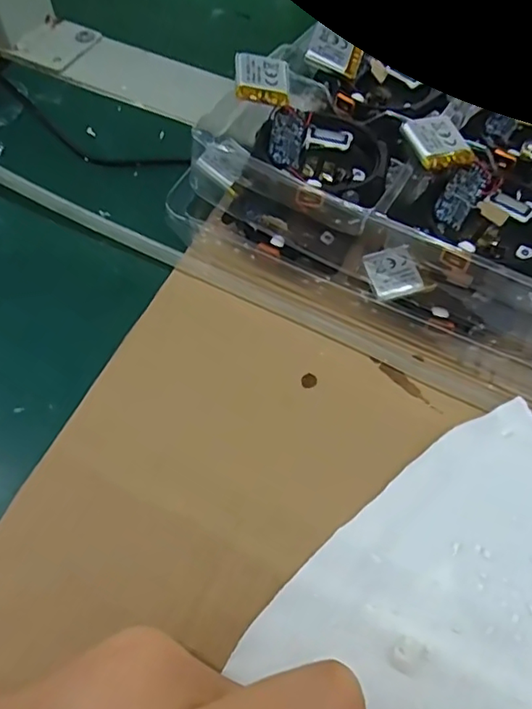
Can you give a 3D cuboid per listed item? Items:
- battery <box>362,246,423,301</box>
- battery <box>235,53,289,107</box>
[{"bbox_3d":[0.047,-0.031,0.208,0.018,0.004,0.020,-13,63,0],"label":"battery"},{"bbox_3d":[-0.001,-0.108,0.218,0.021,0.004,0.023,4,68,-16],"label":"battery"}]

